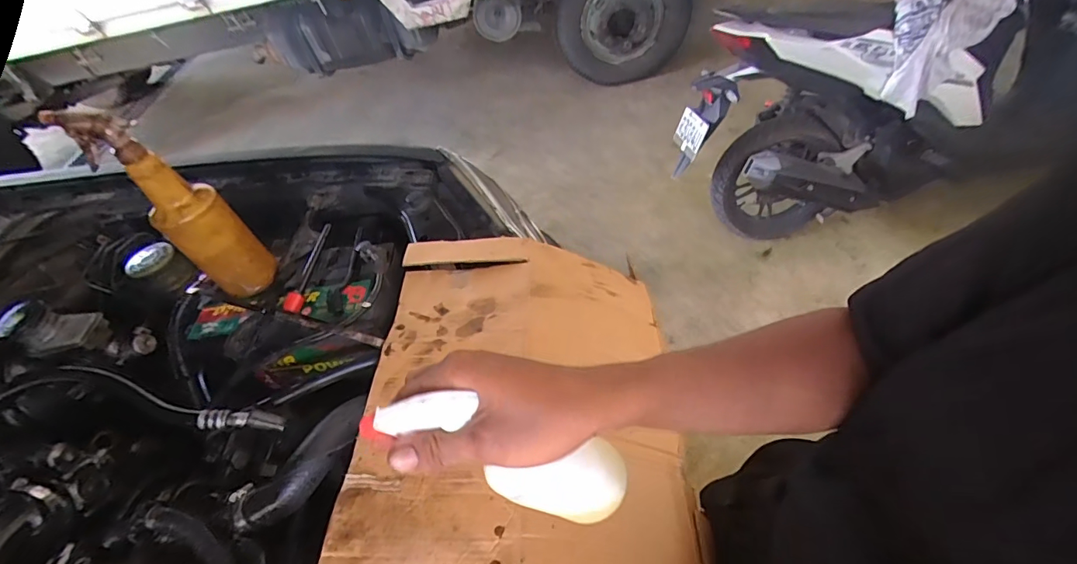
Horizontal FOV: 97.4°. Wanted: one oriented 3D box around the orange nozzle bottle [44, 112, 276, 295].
[{"bbox_3d":[-0.487,-0.098,0.654,0.098,0.292,0.086,23,60,30],"label":"orange nozzle bottle"}]

